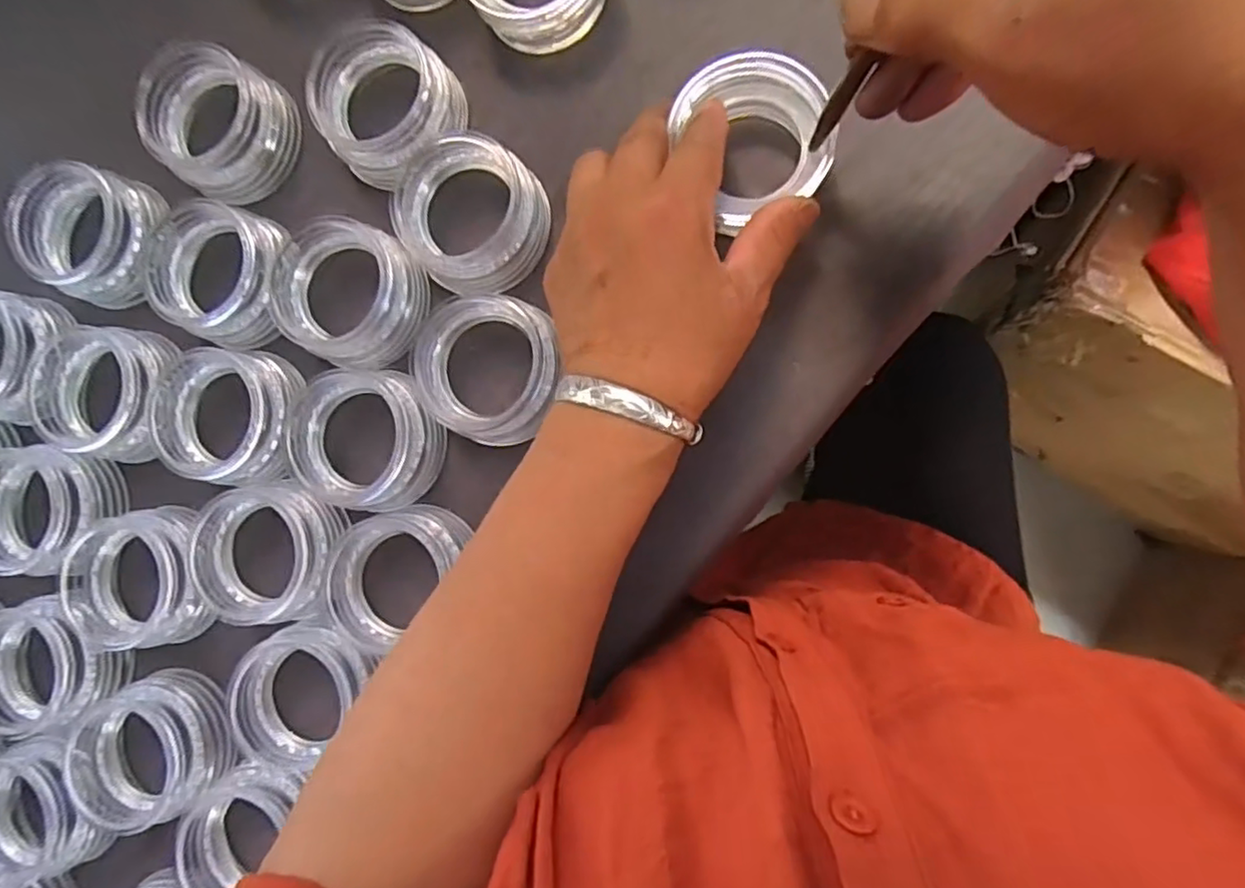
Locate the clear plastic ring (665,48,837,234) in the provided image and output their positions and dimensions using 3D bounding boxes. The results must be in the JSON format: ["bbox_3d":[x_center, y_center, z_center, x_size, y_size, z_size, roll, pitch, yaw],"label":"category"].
[{"bbox_3d":[0.056,-0.127,0.269,0.058,0.022,0.062,0,88,7],"label":"clear plastic ring"}]

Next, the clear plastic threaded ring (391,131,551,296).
[{"bbox_3d":[-0.070,-0.106,0.298,0.070,0.030,0.064,-1,87,9],"label":"clear plastic threaded ring"}]

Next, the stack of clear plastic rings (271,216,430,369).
[{"bbox_3d":[-0.129,-0.072,0.306,0.069,0.024,0.063,35,93,9],"label":"stack of clear plastic rings"}]

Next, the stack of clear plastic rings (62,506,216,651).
[{"bbox_3d":[-0.234,0.065,0.316,0.064,0.033,0.064,2,87,9],"label":"stack of clear plastic rings"}]

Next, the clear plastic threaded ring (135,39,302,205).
[{"bbox_3d":[-0.203,-0.158,0.321,0.064,0.030,0.062,20,90,10],"label":"clear plastic threaded ring"}]

